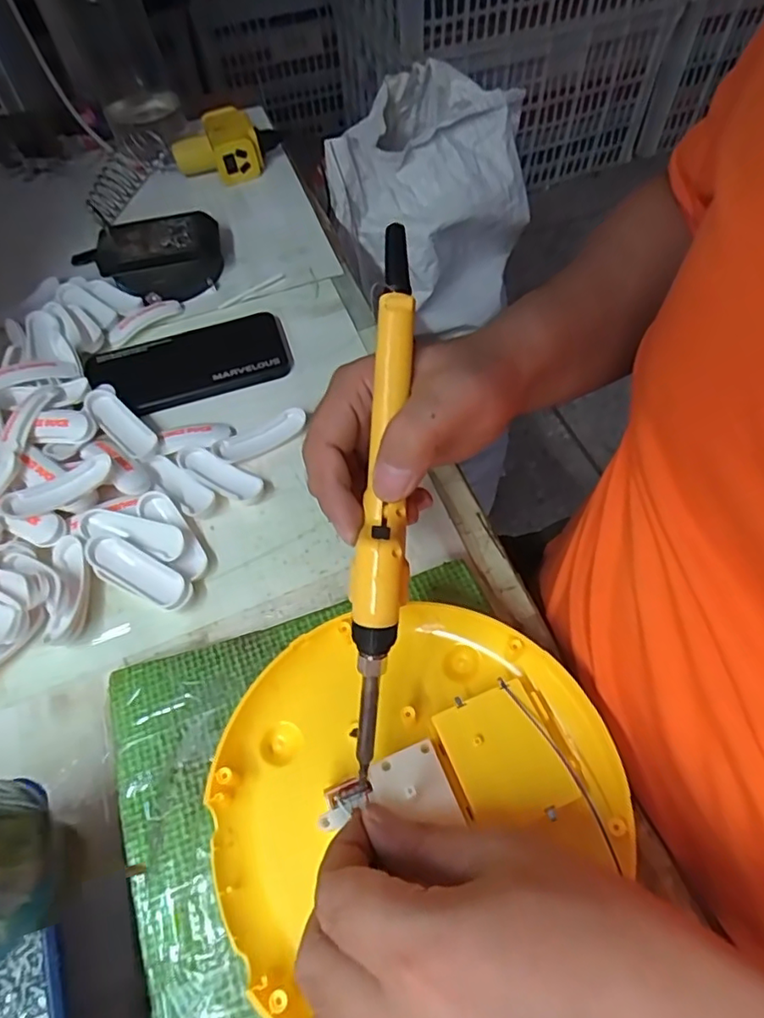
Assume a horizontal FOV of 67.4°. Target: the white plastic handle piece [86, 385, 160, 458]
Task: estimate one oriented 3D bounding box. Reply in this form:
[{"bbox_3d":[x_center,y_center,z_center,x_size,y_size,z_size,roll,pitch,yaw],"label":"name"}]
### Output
[{"bbox_3d":[-0.190,-0.062,0.416,0.024,0.017,0.070,-39,63,-20],"label":"white plastic handle piece"}]

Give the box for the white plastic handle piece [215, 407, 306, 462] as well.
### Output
[{"bbox_3d":[-0.088,-0.053,0.417,0.069,0.011,0.023,-26,60,-13],"label":"white plastic handle piece"}]

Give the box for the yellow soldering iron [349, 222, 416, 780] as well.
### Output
[{"bbox_3d":[0.001,-0.007,0.243,0.021,0.023,0.231,3,85,2],"label":"yellow soldering iron"}]

